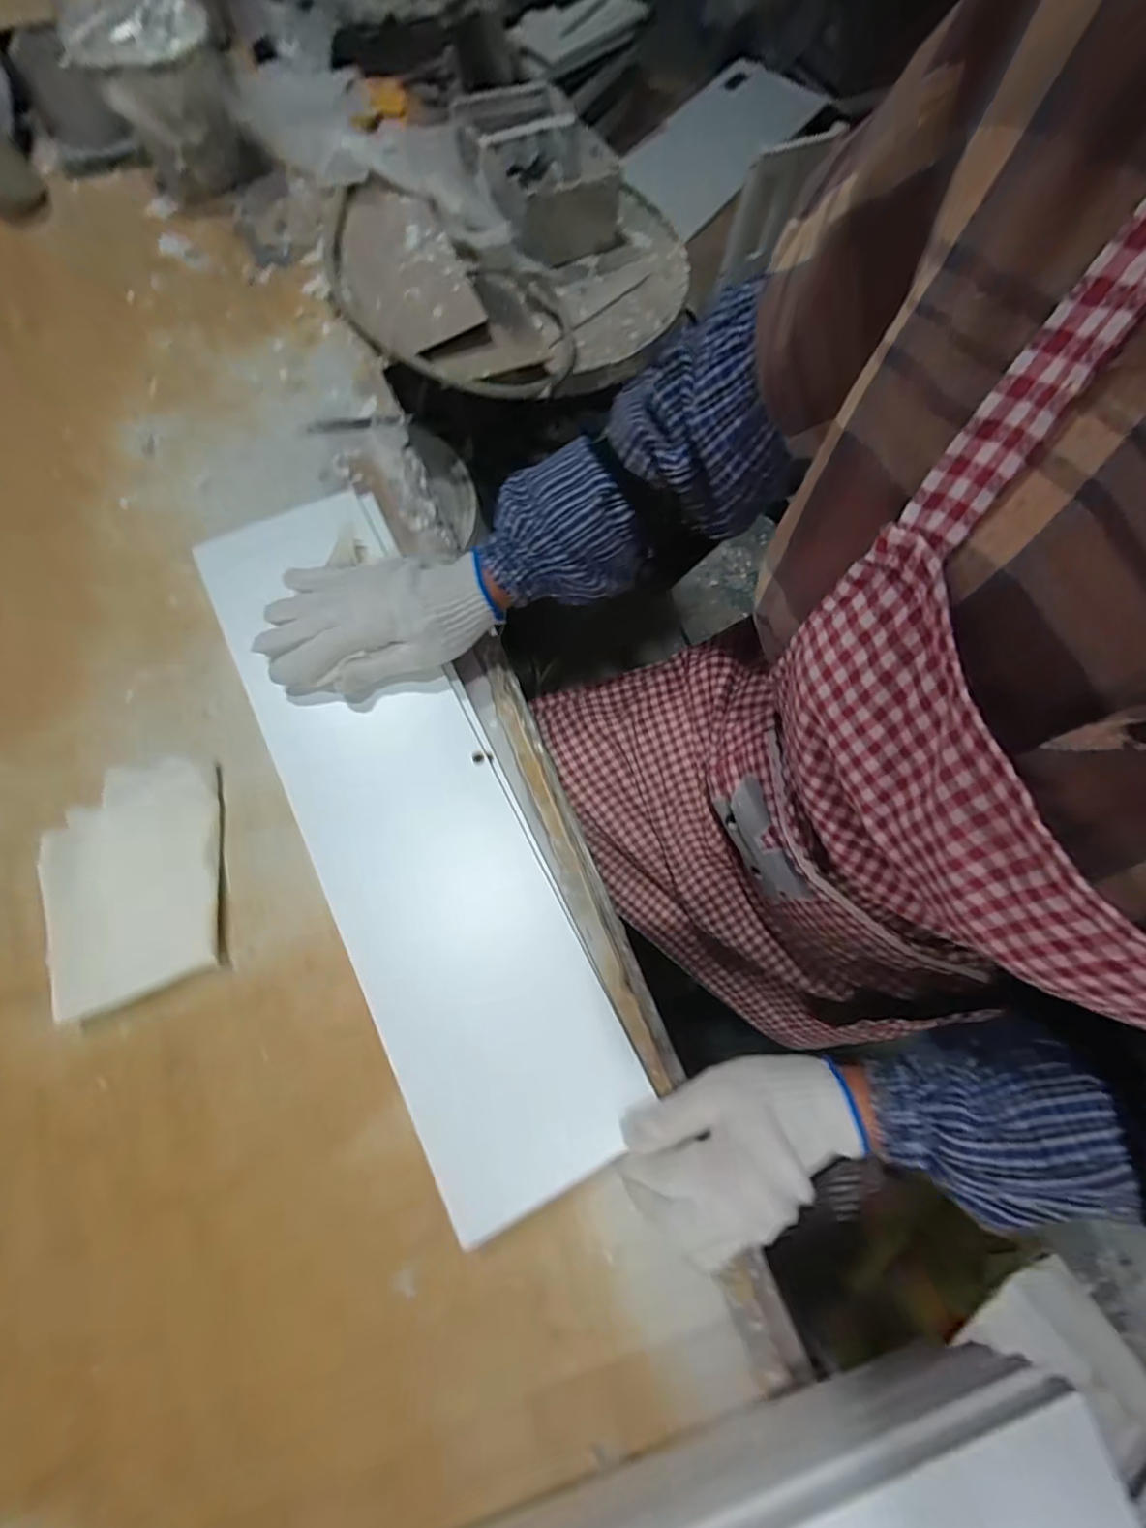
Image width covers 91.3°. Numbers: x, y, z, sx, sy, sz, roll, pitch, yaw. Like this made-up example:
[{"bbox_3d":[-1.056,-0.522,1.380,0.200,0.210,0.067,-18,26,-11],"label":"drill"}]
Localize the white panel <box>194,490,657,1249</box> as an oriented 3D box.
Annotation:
[{"bbox_3d":[-0.127,0.027,0.420,0.148,0.028,0.539,-24,76,-14],"label":"white panel"}]

